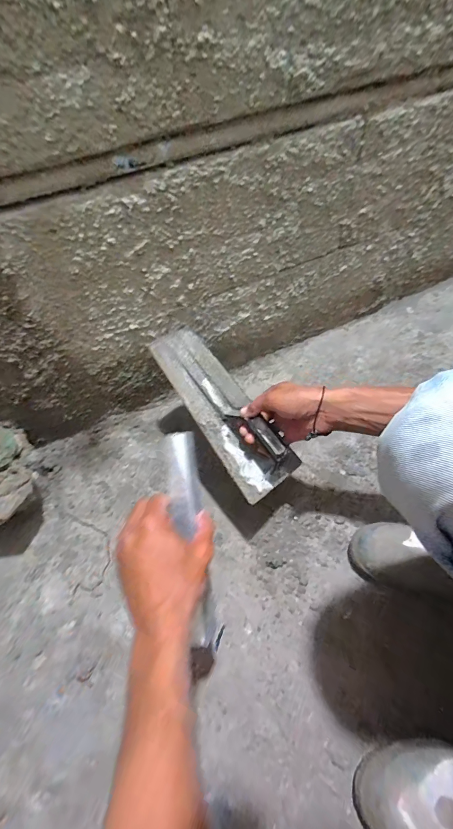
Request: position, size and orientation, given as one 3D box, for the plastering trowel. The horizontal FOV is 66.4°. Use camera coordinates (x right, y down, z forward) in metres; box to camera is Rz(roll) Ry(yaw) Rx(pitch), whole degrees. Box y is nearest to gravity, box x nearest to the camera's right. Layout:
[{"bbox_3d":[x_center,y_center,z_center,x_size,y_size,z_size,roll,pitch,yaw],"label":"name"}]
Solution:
[{"bbox_3d":[-0.004,-0.017,0.540,0.099,0.070,0.292,-32,77,-16],"label":"plastering trowel"}]

